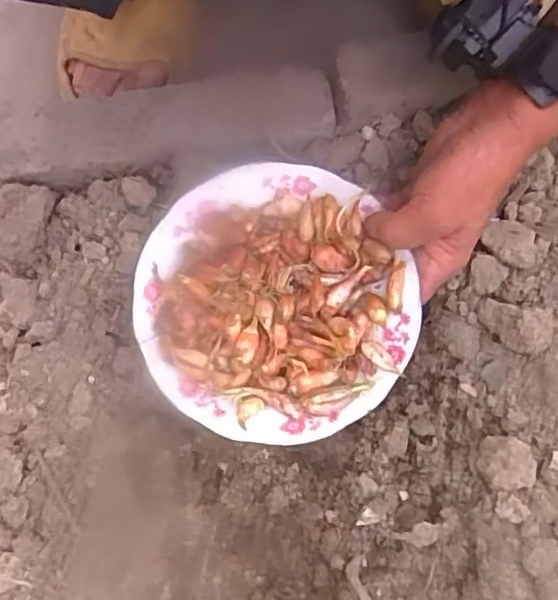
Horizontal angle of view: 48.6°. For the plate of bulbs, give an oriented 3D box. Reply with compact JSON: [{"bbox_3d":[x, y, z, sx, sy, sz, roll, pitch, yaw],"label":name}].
[{"bbox_3d":[-0.004,-0.003,0.385,0.164,0.028,0.173,-1,69,2],"label":"plate of bulbs"}]

